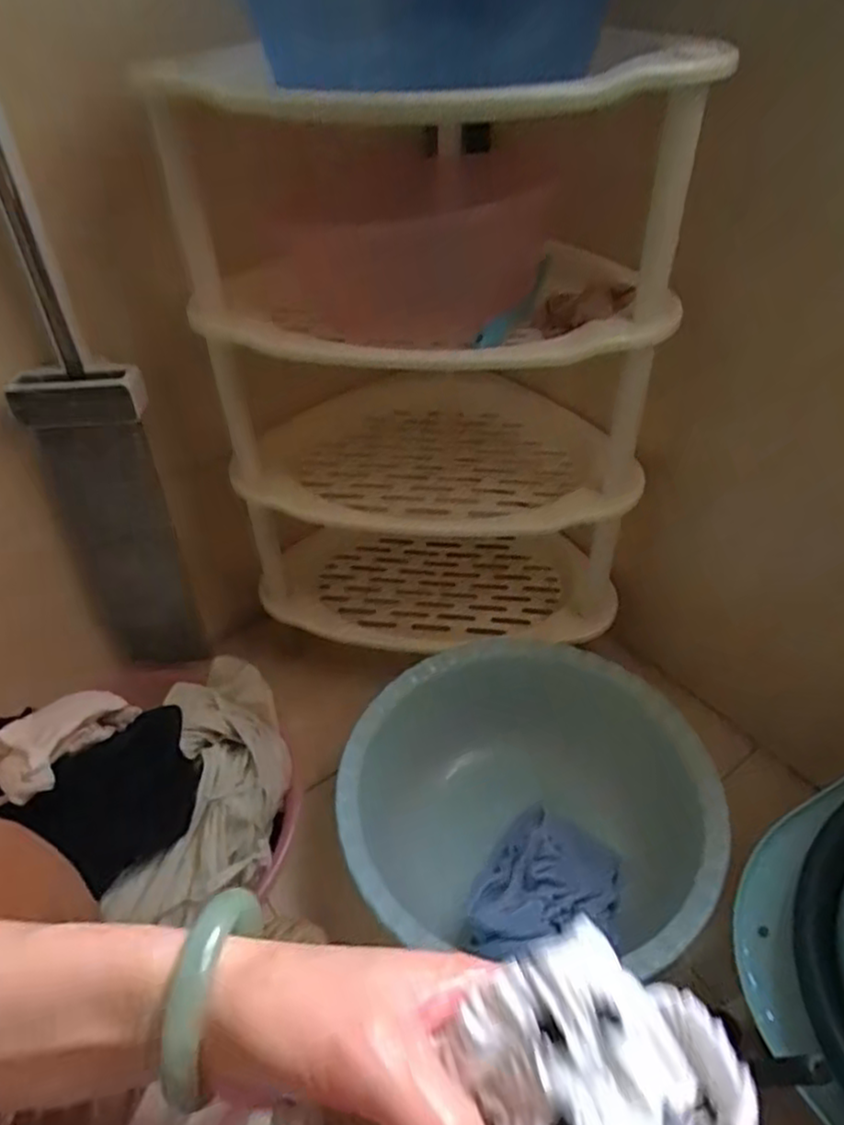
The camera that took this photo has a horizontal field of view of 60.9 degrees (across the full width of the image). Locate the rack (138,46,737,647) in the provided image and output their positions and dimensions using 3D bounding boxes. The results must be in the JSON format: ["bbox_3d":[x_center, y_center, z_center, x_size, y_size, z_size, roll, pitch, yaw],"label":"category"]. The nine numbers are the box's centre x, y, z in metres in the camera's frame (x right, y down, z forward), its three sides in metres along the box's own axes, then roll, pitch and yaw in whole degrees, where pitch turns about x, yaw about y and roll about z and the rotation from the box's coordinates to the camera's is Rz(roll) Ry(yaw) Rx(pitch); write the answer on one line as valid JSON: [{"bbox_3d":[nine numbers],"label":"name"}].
[{"bbox_3d":[-0.004,-0.190,0.832,0.446,0.623,0.320,-10,41,-9],"label":"rack"}]

